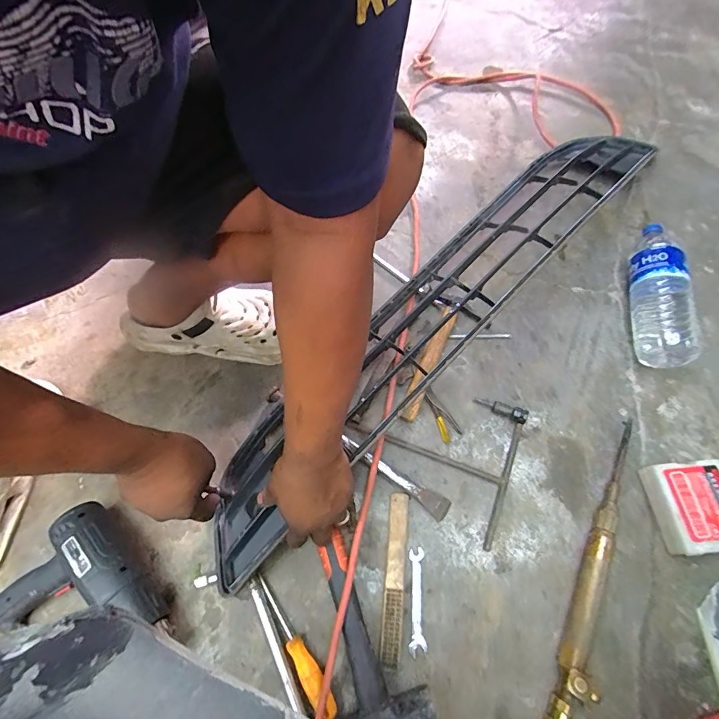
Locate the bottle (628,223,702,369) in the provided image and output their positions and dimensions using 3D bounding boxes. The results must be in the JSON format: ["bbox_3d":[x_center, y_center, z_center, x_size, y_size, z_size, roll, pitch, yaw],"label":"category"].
[{"bbox_3d":[0.478,-0.115,0.630,0.076,0.068,0.257,9,66,6],"label":"bottle"}]

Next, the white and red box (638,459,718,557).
[{"bbox_3d":[0.425,0.187,0.500,0.095,0.046,0.107,-6,66,-1],"label":"white and red box"}]

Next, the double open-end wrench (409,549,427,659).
[{"bbox_3d":[0.074,0.306,0.500,0.019,0.007,0.117,1,64,4],"label":"double open-end wrench"}]

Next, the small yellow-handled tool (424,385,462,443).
[{"bbox_3d":[0.121,0.081,0.592,0.028,0.011,0.092,-23,65,-8],"label":"small yellow-handled tool"}]

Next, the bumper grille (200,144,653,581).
[{"bbox_3d":[0.153,-0.095,0.647,0.160,0.103,1.034,39,71,19],"label":"bumper grille"}]

